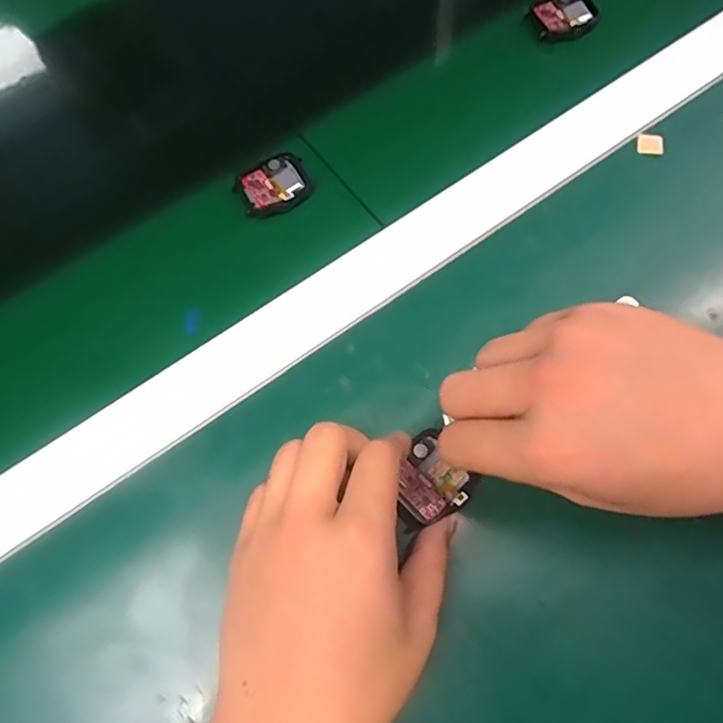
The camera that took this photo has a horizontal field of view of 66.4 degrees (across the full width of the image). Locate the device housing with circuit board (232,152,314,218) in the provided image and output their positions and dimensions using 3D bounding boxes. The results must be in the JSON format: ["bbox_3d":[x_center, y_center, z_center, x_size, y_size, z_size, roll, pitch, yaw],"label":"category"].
[{"bbox_3d":[-0.056,-0.114,0.354,0.047,0.007,0.041,-29,70,-8],"label":"device housing with circuit board"}]

